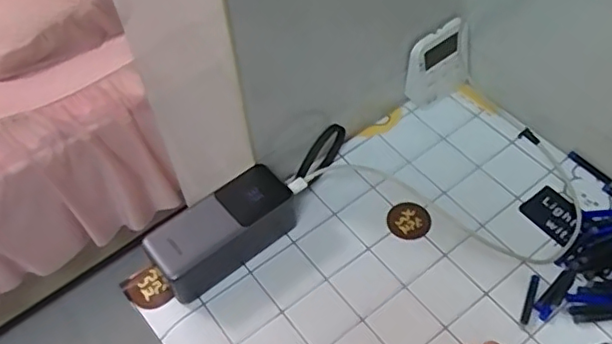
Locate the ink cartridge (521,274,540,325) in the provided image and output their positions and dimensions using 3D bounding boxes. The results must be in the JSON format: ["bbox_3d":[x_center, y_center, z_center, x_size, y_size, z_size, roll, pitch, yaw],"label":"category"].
[{"bbox_3d":[0.188,0.106,0.495,0.007,0.004,0.047,19,57,17],"label":"ink cartridge"}]

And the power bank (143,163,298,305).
[{"bbox_3d":[-0.071,0.051,0.522,0.130,0.057,0.051,-36,59,-20],"label":"power bank"}]

